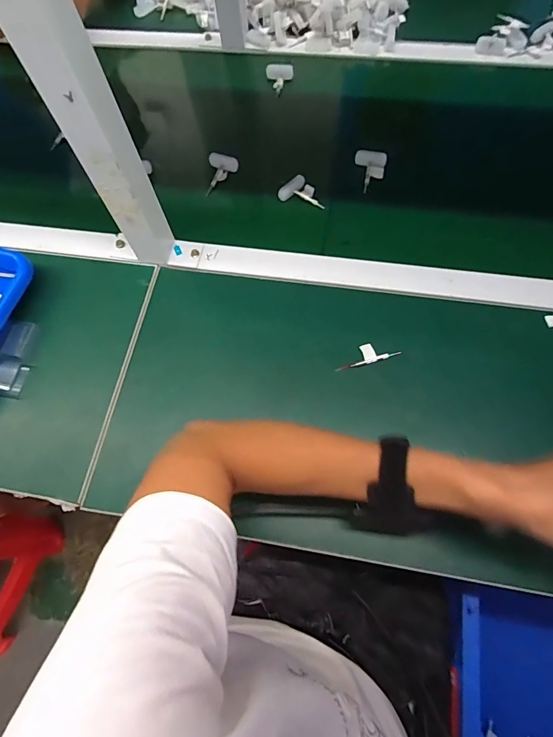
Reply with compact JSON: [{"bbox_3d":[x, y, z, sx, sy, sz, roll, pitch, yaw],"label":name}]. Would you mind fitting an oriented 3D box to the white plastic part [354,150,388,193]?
[{"bbox_3d":[0.121,-0.258,0.523,0.040,0.014,0.061,9,69,6],"label":"white plastic part"}]

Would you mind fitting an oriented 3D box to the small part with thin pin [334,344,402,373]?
[{"bbox_3d":[0.099,-0.015,0.442,0.071,0.006,0.021,-17,83,3],"label":"small part with thin pin"}]

